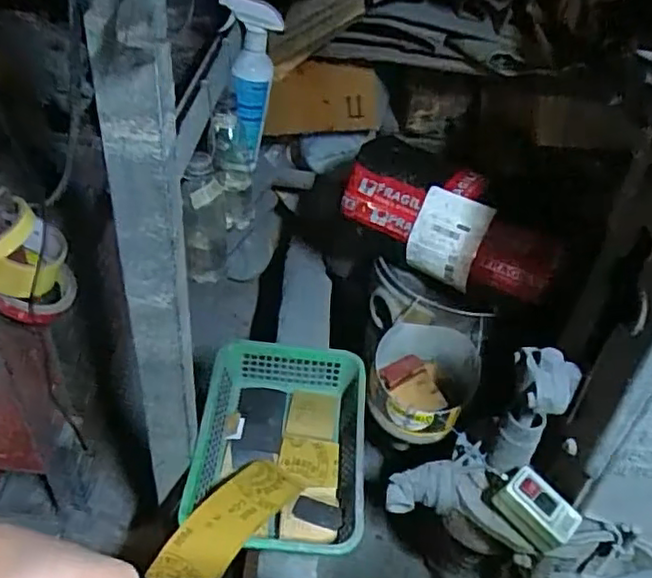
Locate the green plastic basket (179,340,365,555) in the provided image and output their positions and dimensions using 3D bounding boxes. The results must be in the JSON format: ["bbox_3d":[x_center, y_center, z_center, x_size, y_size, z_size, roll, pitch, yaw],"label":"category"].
[{"bbox_3d":[-0.060,0.214,0.860,0.222,0.071,0.303,4,41,-2],"label":"green plastic basket"}]

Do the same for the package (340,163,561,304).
[{"bbox_3d":[0.181,-0.091,0.914,0.318,0.113,0.096,32,47,26],"label":"package"}]

